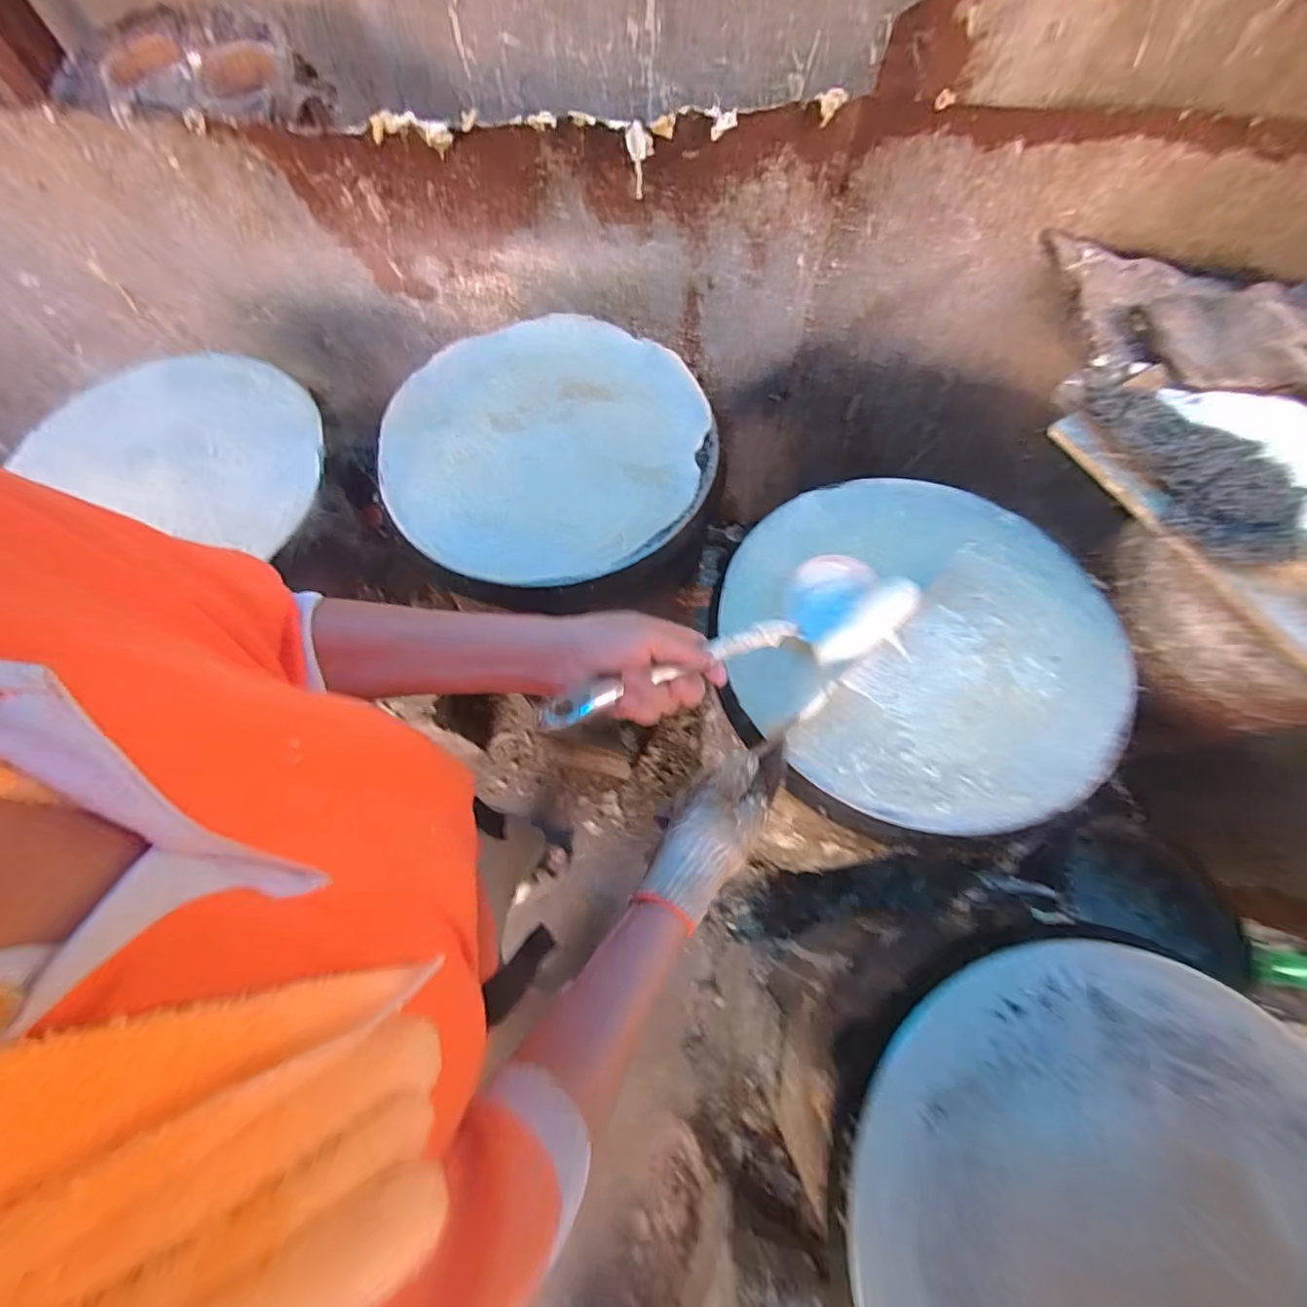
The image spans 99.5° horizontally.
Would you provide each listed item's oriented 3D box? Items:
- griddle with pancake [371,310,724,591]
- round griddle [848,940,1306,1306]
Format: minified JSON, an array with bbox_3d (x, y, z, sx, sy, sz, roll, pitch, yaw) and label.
[{"bbox_3d":[-0.117,-0.239,0.617,0.346,0.020,0.356,-13,68,-5],"label":"griddle with pancake"},{"bbox_3d":[0.369,0.489,0.476,0.044,0.416,0.419,46,35,-15],"label":"round griddle"}]

